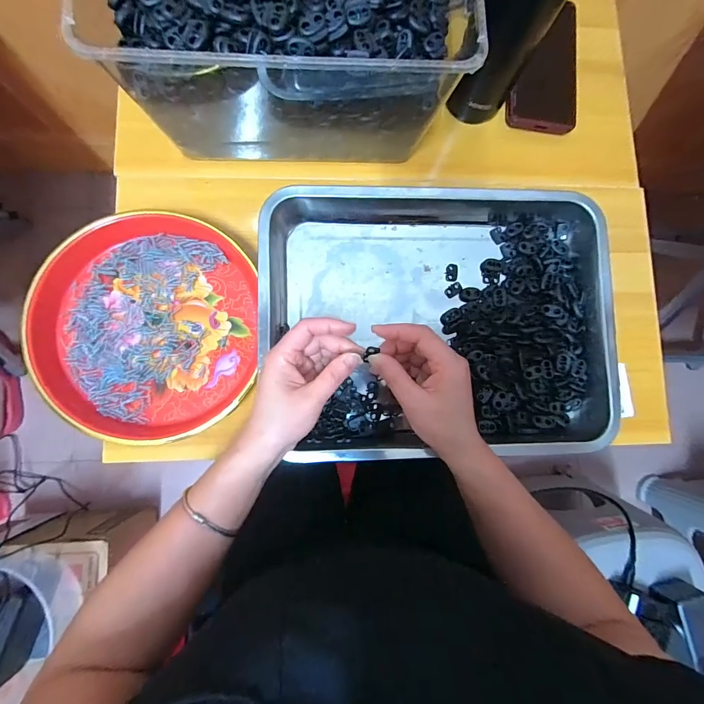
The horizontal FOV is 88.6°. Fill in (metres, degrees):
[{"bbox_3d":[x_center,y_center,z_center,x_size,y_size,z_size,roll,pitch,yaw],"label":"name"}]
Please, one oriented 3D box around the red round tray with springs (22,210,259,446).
[{"bbox_3d":[-0.194,-0.028,0.348,0.193,0.033,0.219,-1,85,-5],"label":"red round tray with springs"}]

